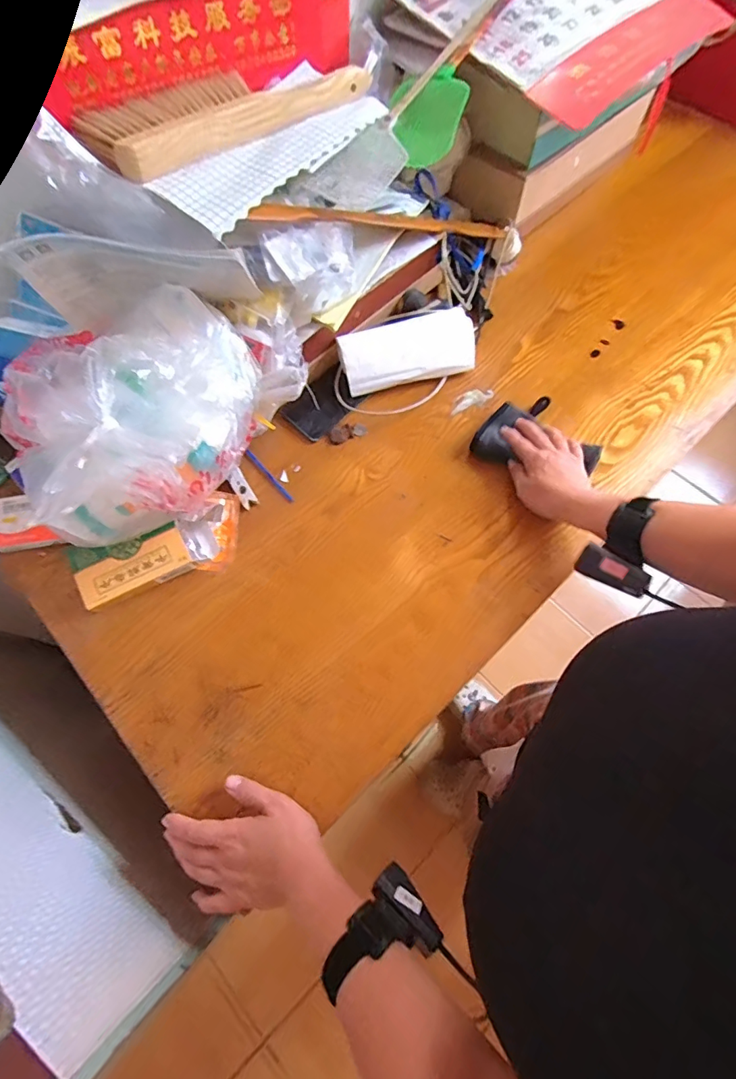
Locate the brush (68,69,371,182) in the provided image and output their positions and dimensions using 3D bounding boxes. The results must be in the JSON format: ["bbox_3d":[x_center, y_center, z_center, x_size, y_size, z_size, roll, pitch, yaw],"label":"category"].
[{"bbox_3d":[-0.148,-0.491,0.538,0.338,0.045,0.095,-36,71,-12],"label":"brush"}]

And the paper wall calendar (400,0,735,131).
[{"bbox_3d":[0.272,-0.755,0.671,0.354,0.061,0.383,42,75,17],"label":"paper wall calendar"}]

